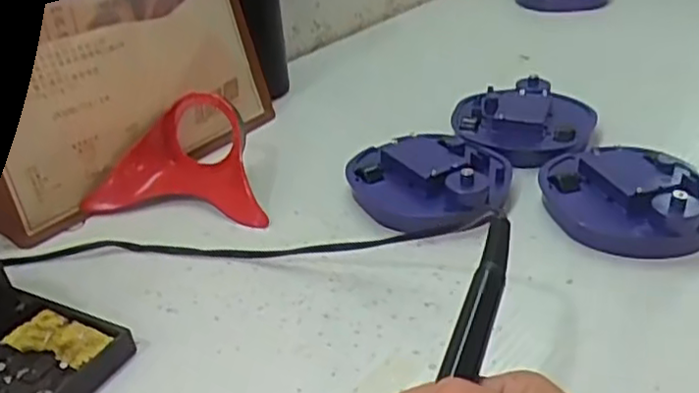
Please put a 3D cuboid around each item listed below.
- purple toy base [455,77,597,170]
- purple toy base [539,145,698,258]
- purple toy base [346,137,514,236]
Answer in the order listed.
[{"bbox_3d":[0.132,-0.059,0.531,0.101,0.030,0.093,9,33,21],"label":"purple toy base"},{"bbox_3d":[0.173,-0.001,0.439,0.107,0.033,0.087,24,41,38],"label":"purple toy base"},{"bbox_3d":[0.052,-0.011,0.469,0.105,0.031,0.091,5,32,14],"label":"purple toy base"}]

